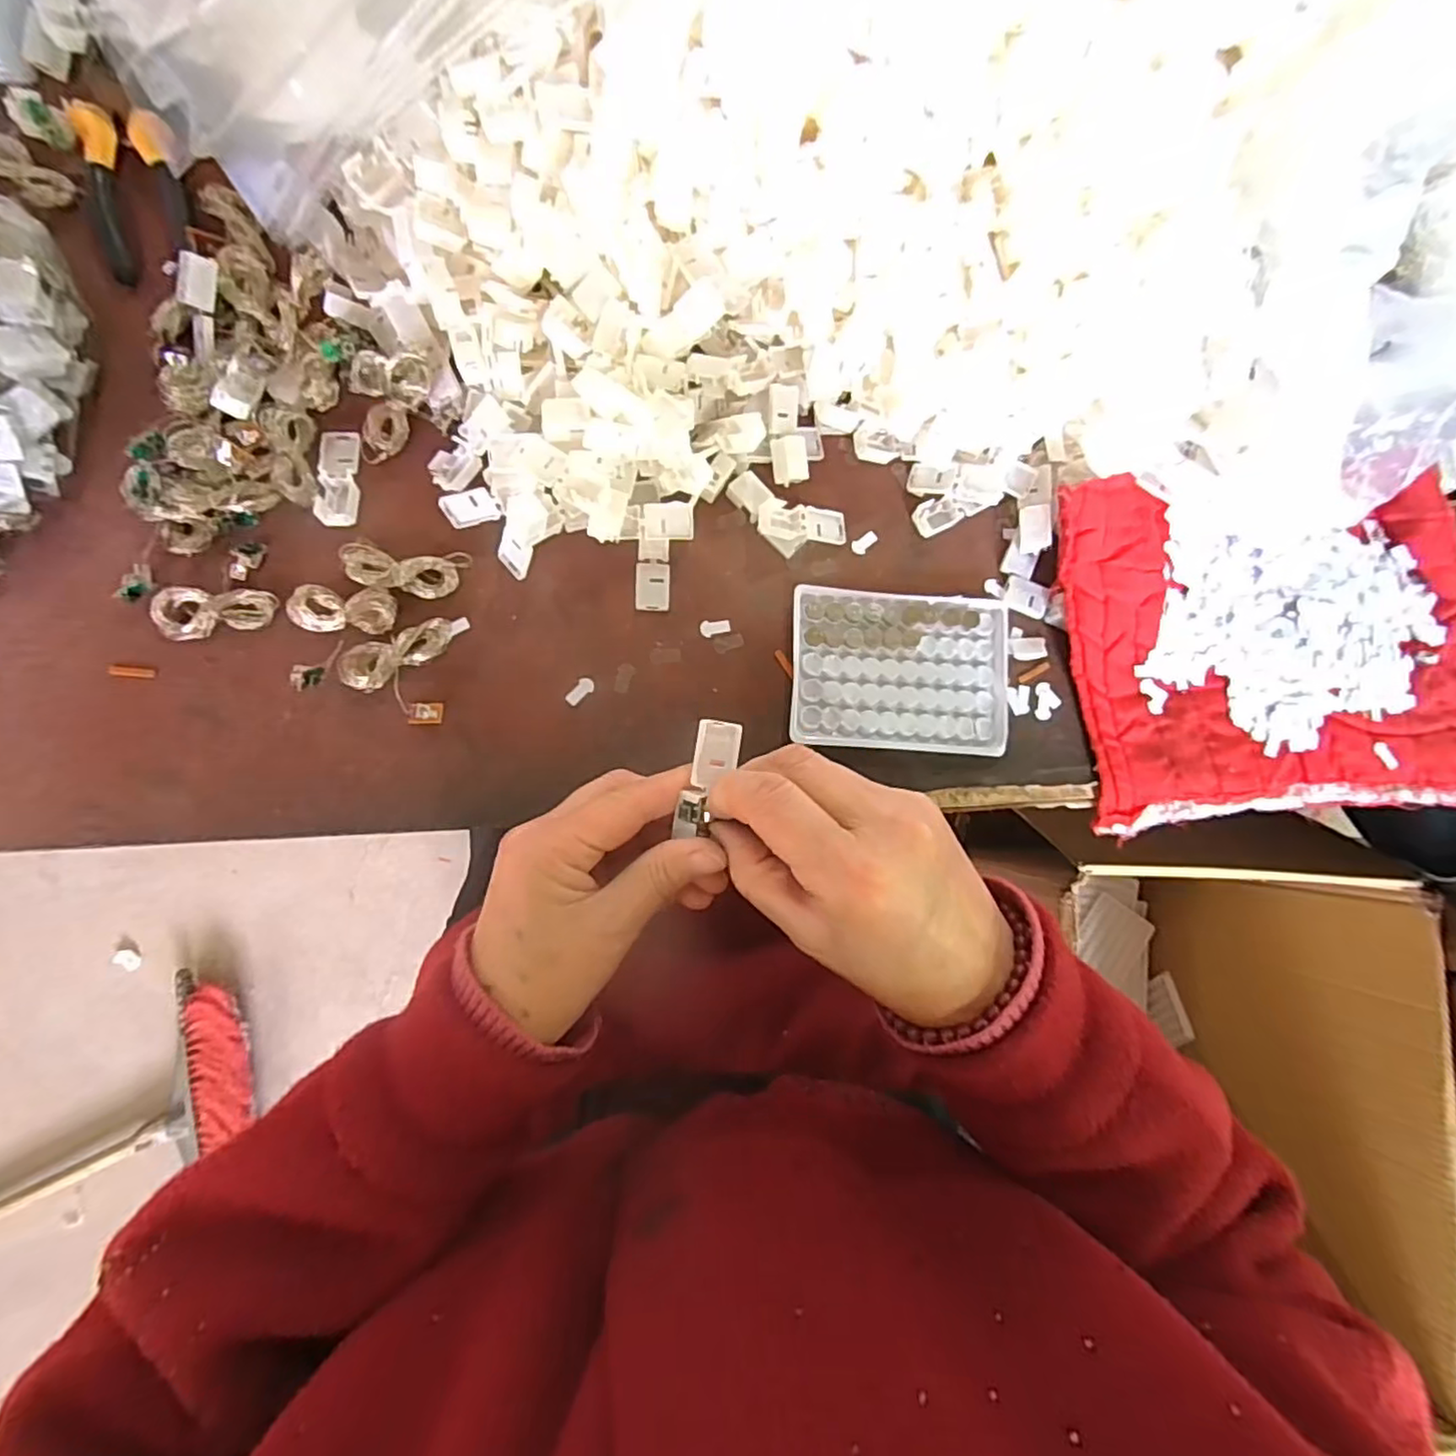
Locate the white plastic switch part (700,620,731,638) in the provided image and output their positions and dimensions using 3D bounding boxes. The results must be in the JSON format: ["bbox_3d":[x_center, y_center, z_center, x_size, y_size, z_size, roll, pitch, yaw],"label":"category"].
[{"bbox_3d":[-0.007,-0.058,0.391,0.018,0.004,0.011,-2,82,-5],"label":"white plastic switch part"}]

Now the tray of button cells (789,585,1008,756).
[{"bbox_3d":[0.102,-0.036,0.396,0.128,0.007,0.096,4,81,-4],"label":"tray of button cells"}]

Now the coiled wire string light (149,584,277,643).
[{"bbox_3d":[-0.275,-0.062,0.360,0.060,0.011,0.027,0,81,-5],"label":"coiled wire string light"}]

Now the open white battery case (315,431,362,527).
[{"bbox_3d":[-0.219,-0.143,0.376,0.021,0.009,0.059,-3,82,-5],"label":"open white battery case"}]

